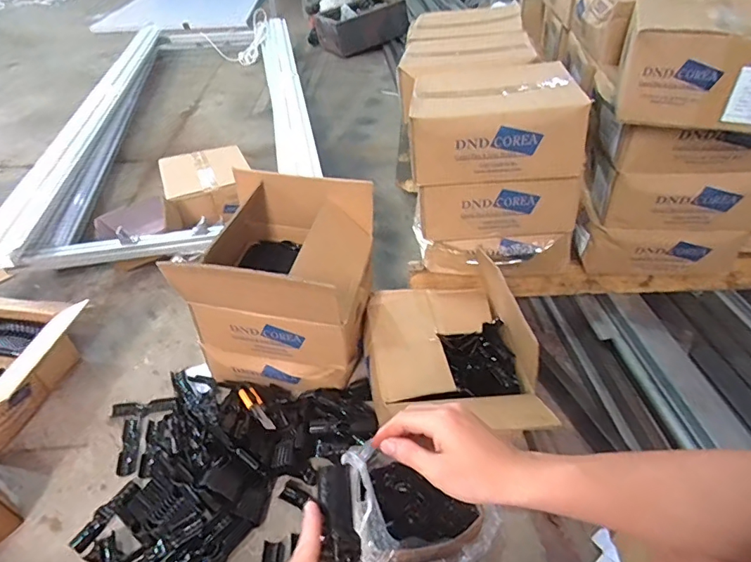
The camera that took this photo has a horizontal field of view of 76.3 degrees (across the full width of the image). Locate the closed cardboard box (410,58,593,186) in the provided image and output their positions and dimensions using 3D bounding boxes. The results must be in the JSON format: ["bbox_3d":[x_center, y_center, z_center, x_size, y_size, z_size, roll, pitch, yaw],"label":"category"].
[{"bbox_3d":[0.223,-0.285,0.901,0.307,0.149,0.156,0,39,2],"label":"closed cardboard box"}]

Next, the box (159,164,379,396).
[{"bbox_3d":[-0.188,0.017,1.003,0.324,0.352,0.307,6,40,8],"label":"box"}]

